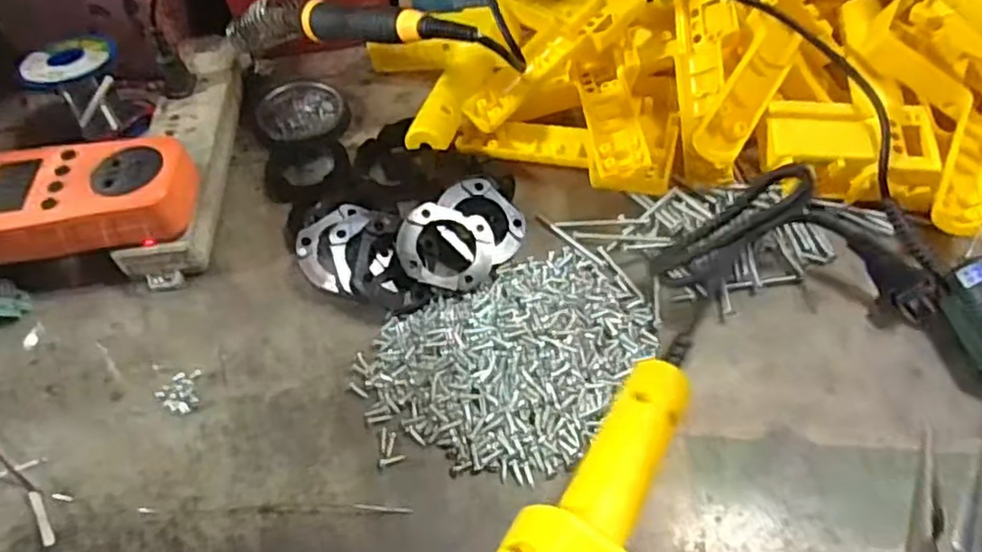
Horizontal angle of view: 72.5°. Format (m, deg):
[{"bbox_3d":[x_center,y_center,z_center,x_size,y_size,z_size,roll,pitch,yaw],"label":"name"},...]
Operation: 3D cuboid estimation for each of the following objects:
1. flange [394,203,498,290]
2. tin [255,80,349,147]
[{"bbox_3d":[-0.026,-0.017,0.403,0.058,0.006,0.047,13,84,-13],"label":"flange"},{"bbox_3d":[-0.142,-0.122,0.506,0.063,0.017,0.064,0,53,1],"label":"tin"}]

